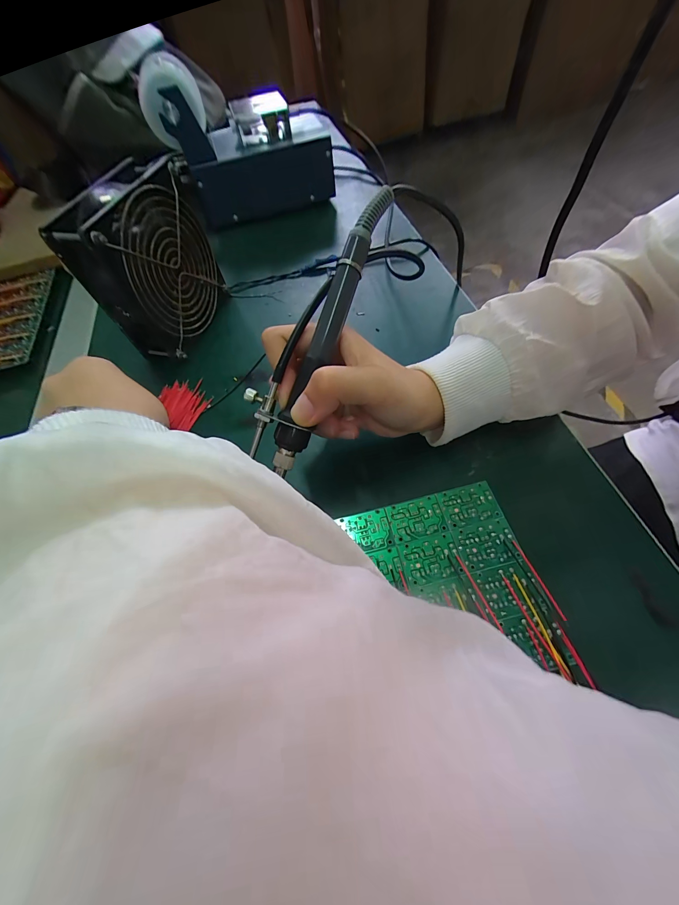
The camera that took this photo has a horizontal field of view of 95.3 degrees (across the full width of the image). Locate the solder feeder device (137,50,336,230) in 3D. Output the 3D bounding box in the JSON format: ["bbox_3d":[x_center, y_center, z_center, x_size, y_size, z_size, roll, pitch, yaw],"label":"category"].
[{"bbox_3d":[-0.115,-0.402,0.404,0.212,0.143,0.089,-21,59,-4],"label":"solder feeder device"}]

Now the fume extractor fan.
[{"bbox_3d":[-0.162,-0.166,0.283,0.053,0.122,0.124,5,60,12],"label":"fume extractor fan"}]

